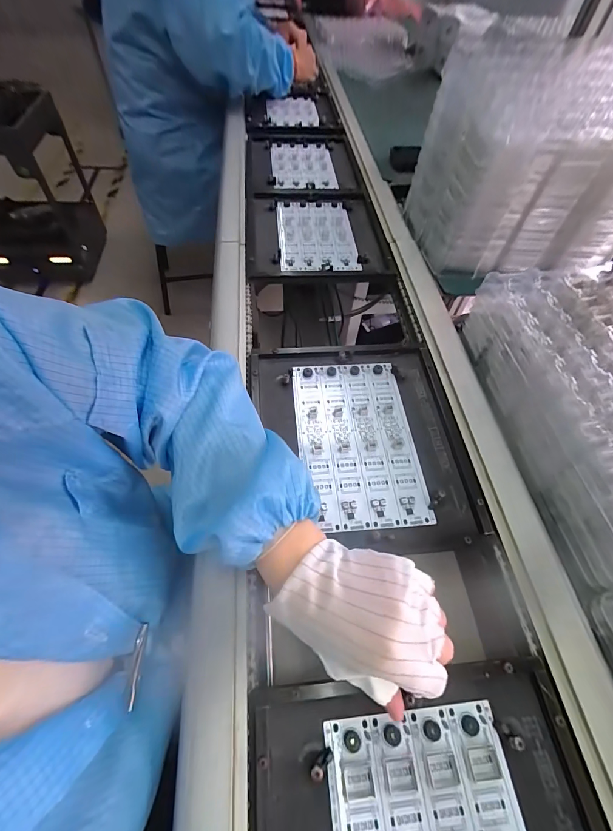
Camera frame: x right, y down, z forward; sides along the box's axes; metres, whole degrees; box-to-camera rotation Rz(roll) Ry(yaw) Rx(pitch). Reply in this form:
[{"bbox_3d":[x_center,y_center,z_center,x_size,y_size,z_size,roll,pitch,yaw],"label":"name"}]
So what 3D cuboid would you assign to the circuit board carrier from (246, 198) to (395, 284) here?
[{"bbox_3d":[0.014,-0.319,0.616,0.230,0.020,0.244,-4,57,-4],"label":"circuit board carrier"}]

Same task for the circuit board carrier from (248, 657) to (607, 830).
[{"bbox_3d":[0.086,0.313,0.211,0.237,0.019,0.253,-4,57,-4],"label":"circuit board carrier"}]

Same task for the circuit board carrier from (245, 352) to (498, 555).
[{"bbox_3d":[0.058,0.024,0.403,0.219,0.014,0.252,-4,57,-5],"label":"circuit board carrier"}]

